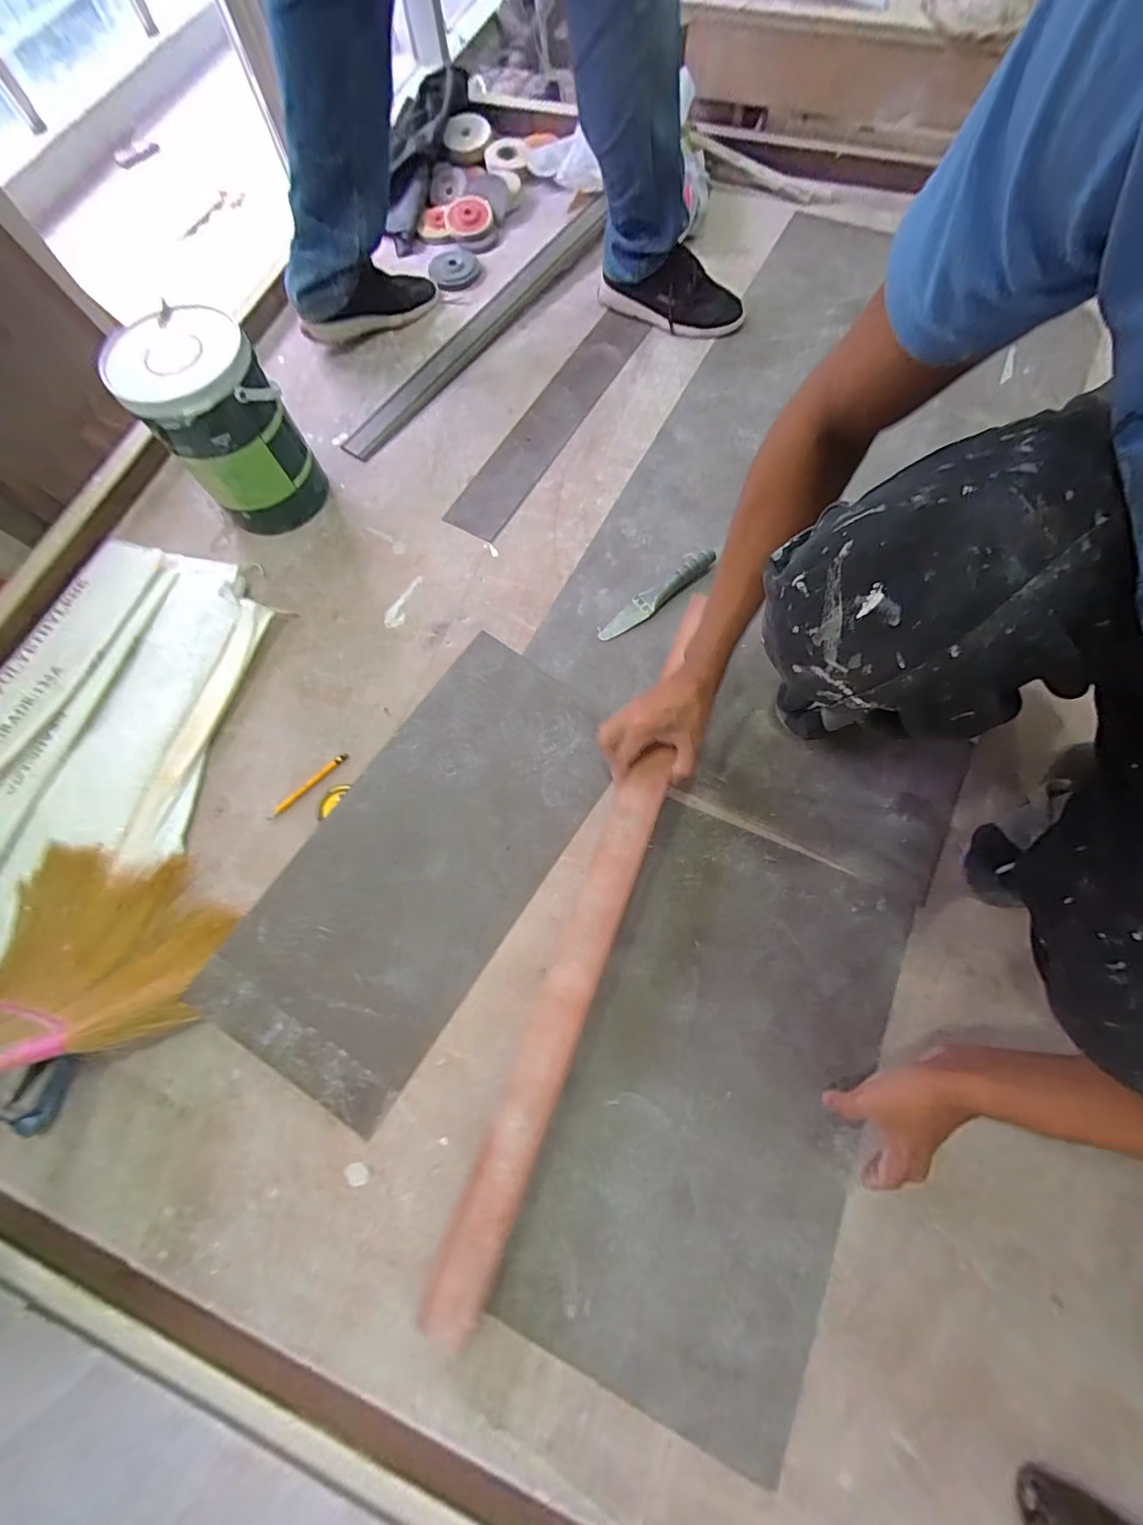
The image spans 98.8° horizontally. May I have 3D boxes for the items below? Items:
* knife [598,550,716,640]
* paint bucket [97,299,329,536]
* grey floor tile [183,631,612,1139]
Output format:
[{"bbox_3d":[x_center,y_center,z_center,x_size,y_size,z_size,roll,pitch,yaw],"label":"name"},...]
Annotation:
[{"bbox_3d":[0.126,-0.242,0.704,0.205,0.027,0.032,-33,74,-8],"label":"knife"},{"bbox_3d":[-0.470,-0.455,0.686,0.156,0.233,0.156,-1,72,2],"label":"paint bucket"},{"bbox_3d":[-0.169,0.109,0.598,0.252,0.010,0.545,35,76,1],"label":"grey floor tile"}]

